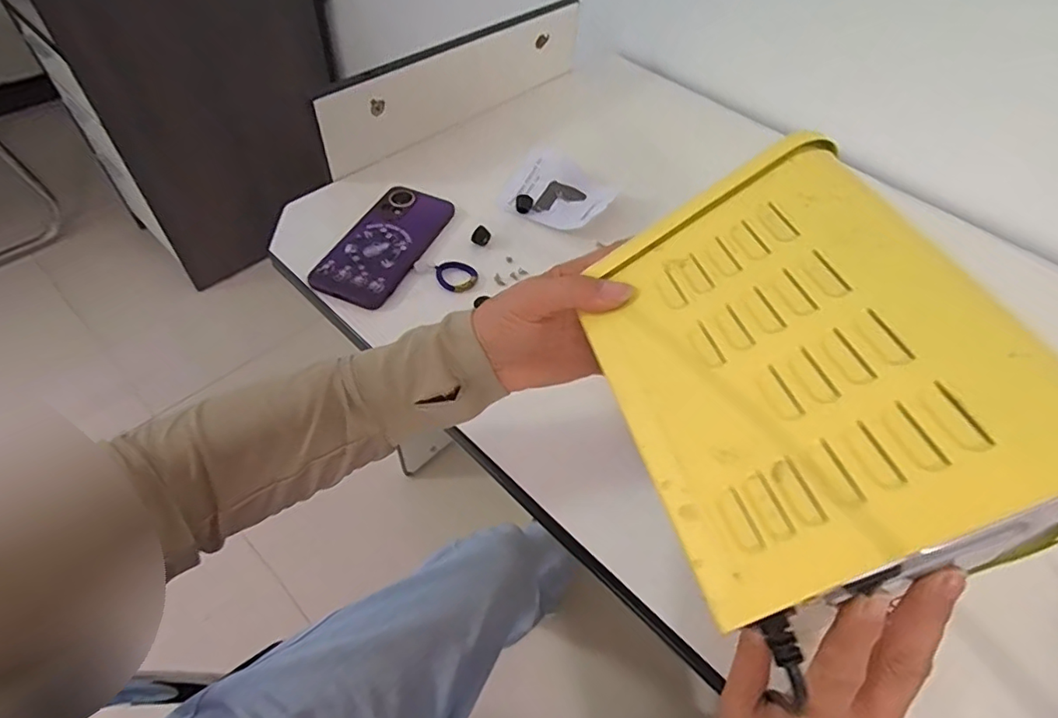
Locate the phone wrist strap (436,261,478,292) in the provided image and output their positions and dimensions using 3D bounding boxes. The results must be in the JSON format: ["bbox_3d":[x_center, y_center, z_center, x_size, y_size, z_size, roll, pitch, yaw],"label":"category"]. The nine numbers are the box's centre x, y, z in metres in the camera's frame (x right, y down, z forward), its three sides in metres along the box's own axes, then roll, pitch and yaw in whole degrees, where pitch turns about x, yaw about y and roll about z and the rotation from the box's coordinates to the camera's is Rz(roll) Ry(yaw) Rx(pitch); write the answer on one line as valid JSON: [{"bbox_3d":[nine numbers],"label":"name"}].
[{"bbox_3d":[-0.069,-0.079,0.538,0.039,0.009,0.039,-6,54,-9],"label":"phone wrist strap"}]

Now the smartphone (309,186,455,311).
[{"bbox_3d":[-0.141,-0.115,0.553,0.077,0.016,0.164,22,55,11],"label":"smartphone"}]

